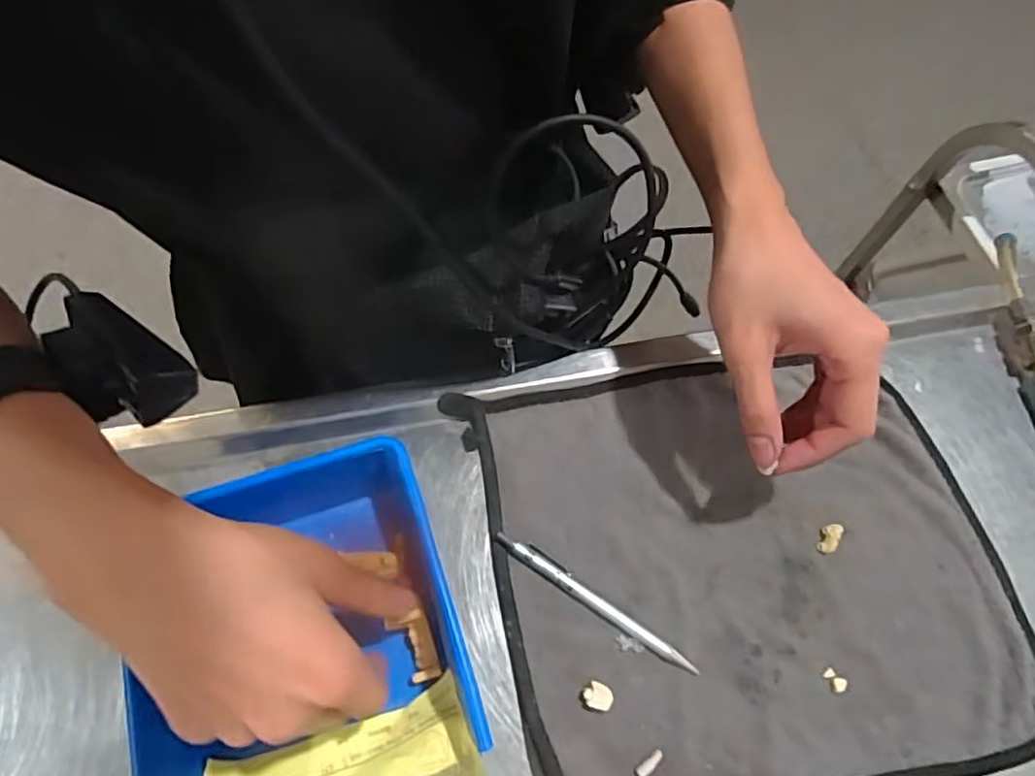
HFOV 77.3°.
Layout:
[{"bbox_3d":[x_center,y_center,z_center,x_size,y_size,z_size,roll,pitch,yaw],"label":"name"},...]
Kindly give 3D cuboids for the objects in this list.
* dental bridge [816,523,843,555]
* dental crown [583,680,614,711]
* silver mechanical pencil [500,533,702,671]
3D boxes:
[{"bbox_3d":[0.192,0.093,0.400,0.011,0.006,0.021,31,68,12],"label":"dental bridge"},{"bbox_3d":[0.045,0.172,0.361,0.016,0.010,0.013,19,66,7],"label":"dental crown"},{"bbox_3d":[0.045,0.125,0.382,0.134,0.007,0.010,33,69,13],"label":"silver mechanical pencil"}]

